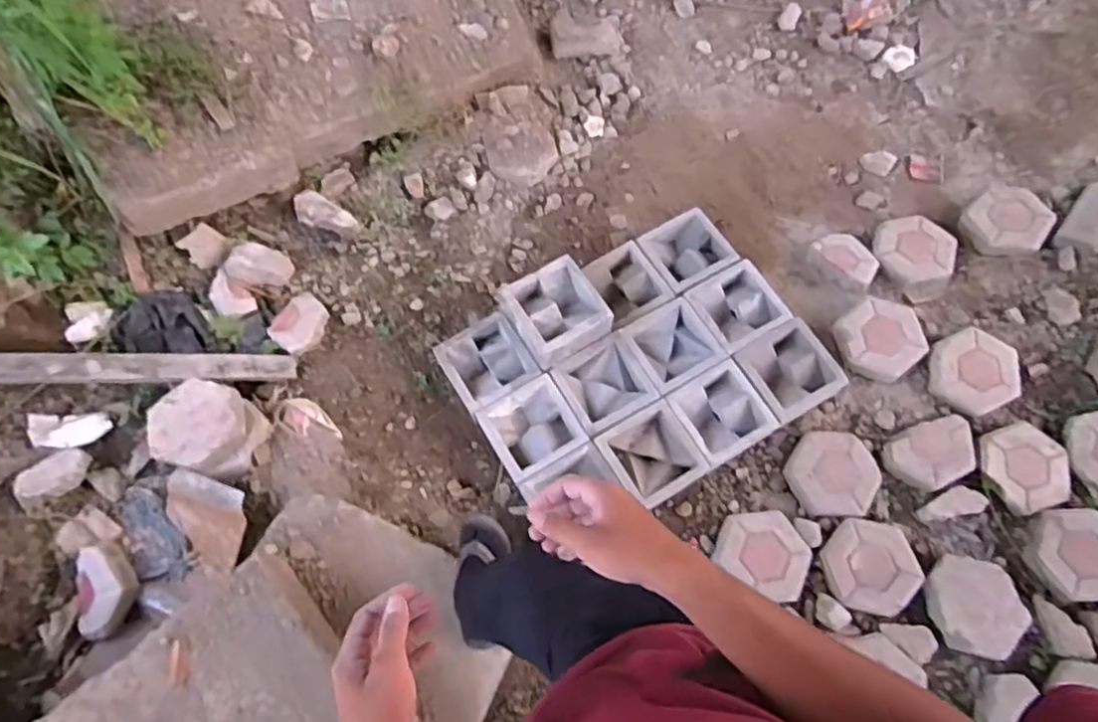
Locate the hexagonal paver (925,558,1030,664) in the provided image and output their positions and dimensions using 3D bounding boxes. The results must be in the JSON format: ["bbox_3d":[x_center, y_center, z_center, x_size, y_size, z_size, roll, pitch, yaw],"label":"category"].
[{"bbox_3d":[0.975,0.557,1.465,0.213,0.048,0.207,6,69,3],"label":"hexagonal paver"}]

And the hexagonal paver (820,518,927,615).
[{"bbox_3d":[0.748,0.473,1.481,0.207,0.049,0.220,-23,71,-8],"label":"hexagonal paver"}]

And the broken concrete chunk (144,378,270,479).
[{"bbox_3d":[-0.804,0.158,1.527,0.245,0.098,0.201,15,70,6],"label":"broken concrete chunk"}]

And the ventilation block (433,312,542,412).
[{"bbox_3d":[-0.153,0.009,1.629,0.191,0.096,0.205,-32,72,-11],"label":"ventilation block"}]

